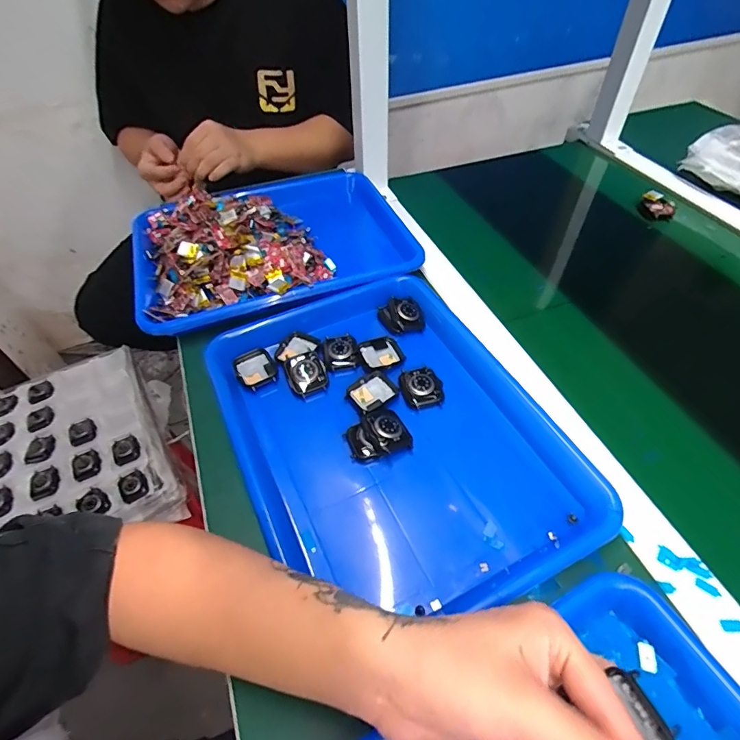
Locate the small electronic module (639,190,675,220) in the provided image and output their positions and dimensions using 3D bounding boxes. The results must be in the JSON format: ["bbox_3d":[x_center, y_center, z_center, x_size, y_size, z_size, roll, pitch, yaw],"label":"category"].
[{"bbox_3d":[0.422,-0.238,0.640,0.028,0.028,0.051,-9,51,-4],"label":"small electronic module"}]

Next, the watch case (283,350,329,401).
[{"bbox_3d":[-0.063,0.004,0.437,0.038,0.015,0.044,-25,78,-12],"label":"watch case"}]

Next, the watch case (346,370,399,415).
[{"bbox_3d":[0.002,0.022,0.424,0.044,0.011,0.036,-33,57,-22],"label":"watch case"}]

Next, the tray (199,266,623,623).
[{"bbox_3d":[0.020,0.051,0.398,0.269,0.042,0.330,-23,53,-15],"label":"tray"}]

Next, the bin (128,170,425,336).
[{"bbox_3d":[-0.118,-0.168,0.574,0.357,0.080,0.266,-19,52,-12],"label":"bin"}]

